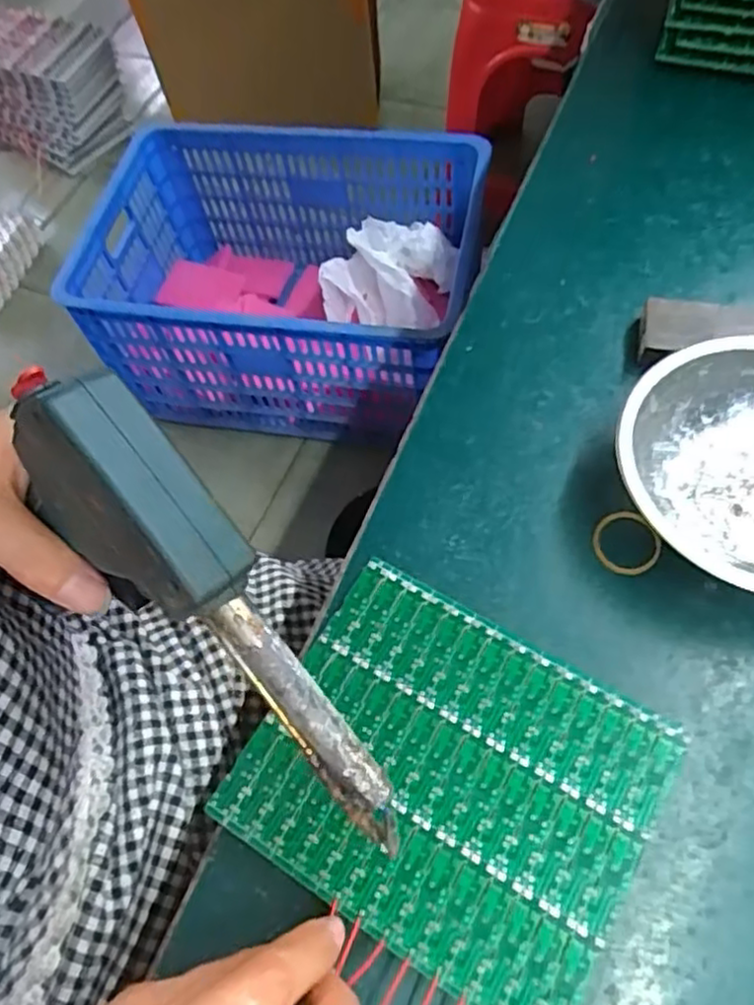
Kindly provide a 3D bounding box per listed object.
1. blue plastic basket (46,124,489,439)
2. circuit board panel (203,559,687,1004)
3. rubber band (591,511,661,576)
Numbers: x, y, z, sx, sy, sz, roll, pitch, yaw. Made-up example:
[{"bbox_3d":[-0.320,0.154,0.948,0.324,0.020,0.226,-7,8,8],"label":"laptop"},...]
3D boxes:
[{"bbox_3d":[-0.145,-0.361,1.143,0.580,0.267,0.407,11,64,12],"label":"blue plastic basket"},{"bbox_3d":[0.027,0.108,0.276,0.147,0.004,0.123,28,69,16],"label":"circuit board panel"},{"bbox_3d":[0.116,0.018,0.324,0.030,0.006,0.031,6,68,11],"label":"rubber band"}]

